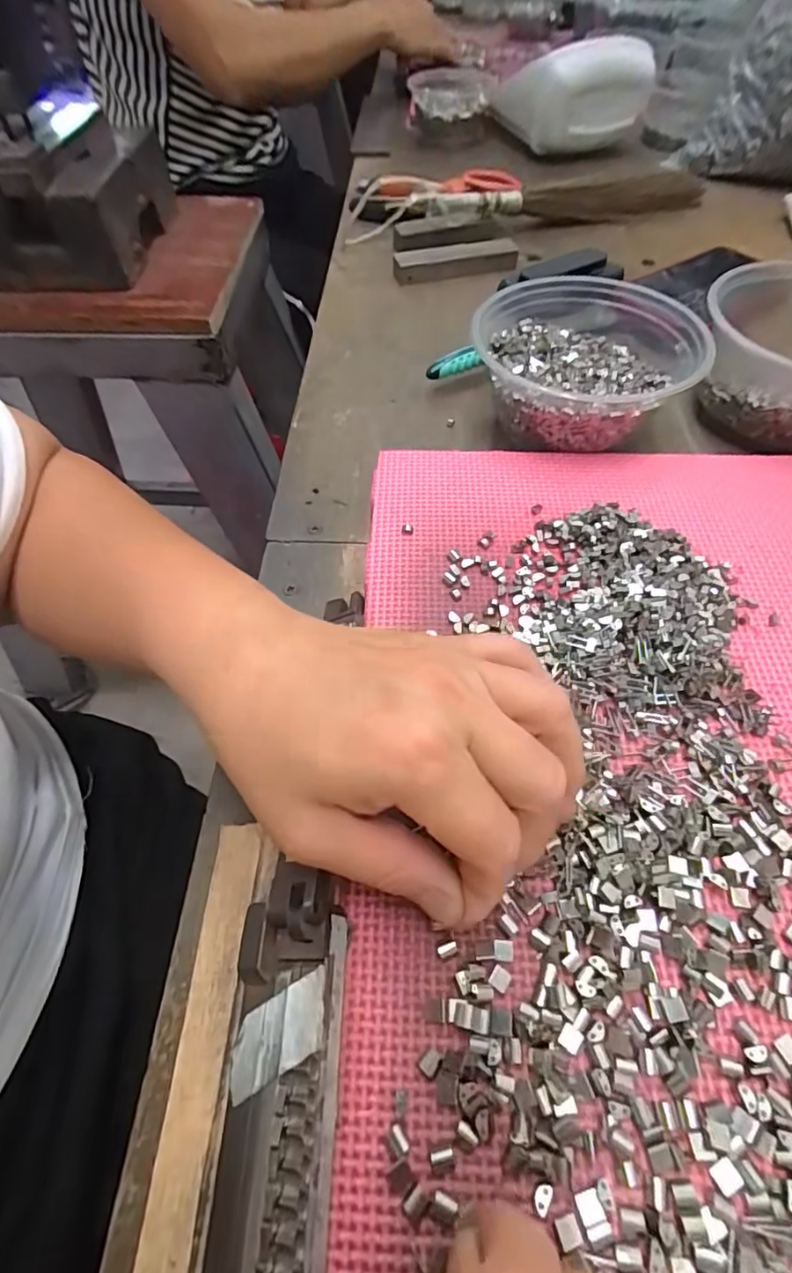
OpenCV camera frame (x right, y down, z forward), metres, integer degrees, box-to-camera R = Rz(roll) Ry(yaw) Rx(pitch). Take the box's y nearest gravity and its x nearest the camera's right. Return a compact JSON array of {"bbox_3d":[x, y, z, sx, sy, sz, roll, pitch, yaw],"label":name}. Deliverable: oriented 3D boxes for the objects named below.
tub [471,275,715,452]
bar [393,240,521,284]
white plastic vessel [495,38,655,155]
[{"bbox_3d":[0.120,-0.171,0.338,0.129,0.047,0.122,-2,55,2],"label":"tub"},{"bbox_3d":[0.053,-0.338,0.485,0.110,0.019,0.027,-14,56,-6],"label":"bar"},{"bbox_3d":[0.204,-0.632,0.636,0.178,0.087,0.075,8,56,9],"label":"white plastic vessel"}]

